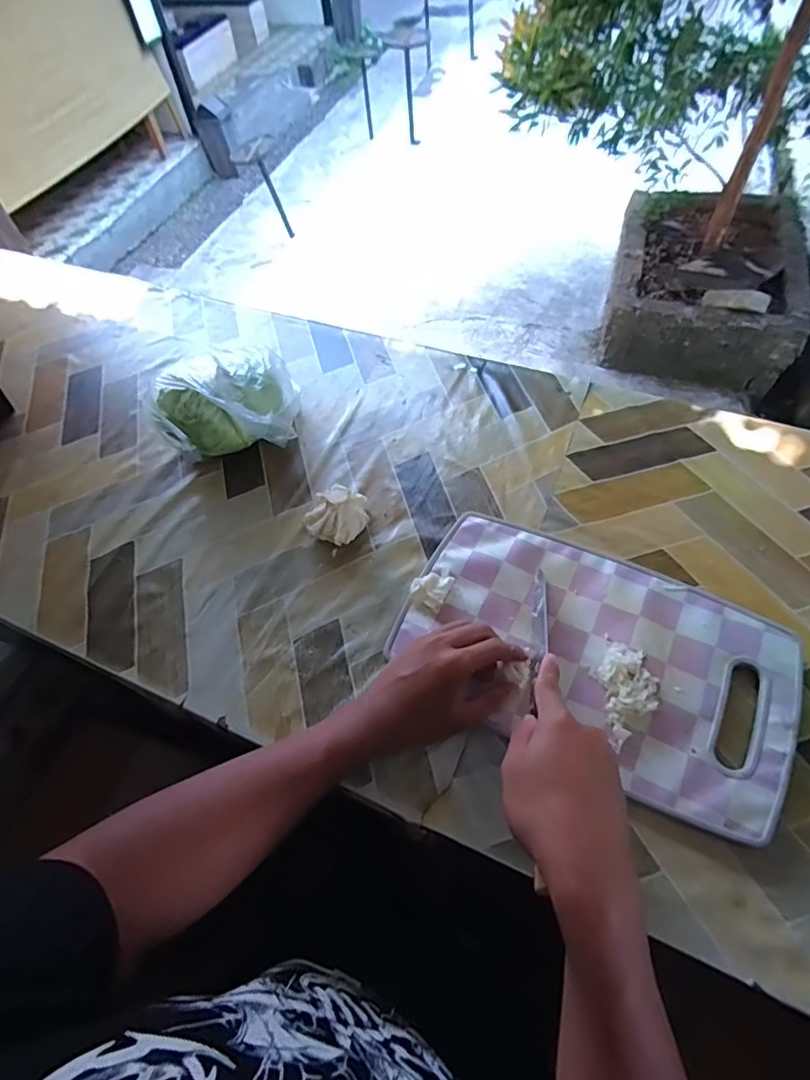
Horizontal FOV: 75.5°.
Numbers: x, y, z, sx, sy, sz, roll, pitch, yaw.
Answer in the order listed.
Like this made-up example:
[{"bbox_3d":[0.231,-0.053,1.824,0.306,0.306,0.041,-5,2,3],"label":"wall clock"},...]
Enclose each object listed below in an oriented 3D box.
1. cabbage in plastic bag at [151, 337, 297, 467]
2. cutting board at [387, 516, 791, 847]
[{"bbox_3d":[-0.222,-0.168,0.659,0.159,0.112,0.138,-6,57,1],"label":"cabbage in plastic bag"},{"bbox_3d":[0.176,0.101,0.505,0.347,0.019,0.210,23,60,17],"label":"cutting board"}]

